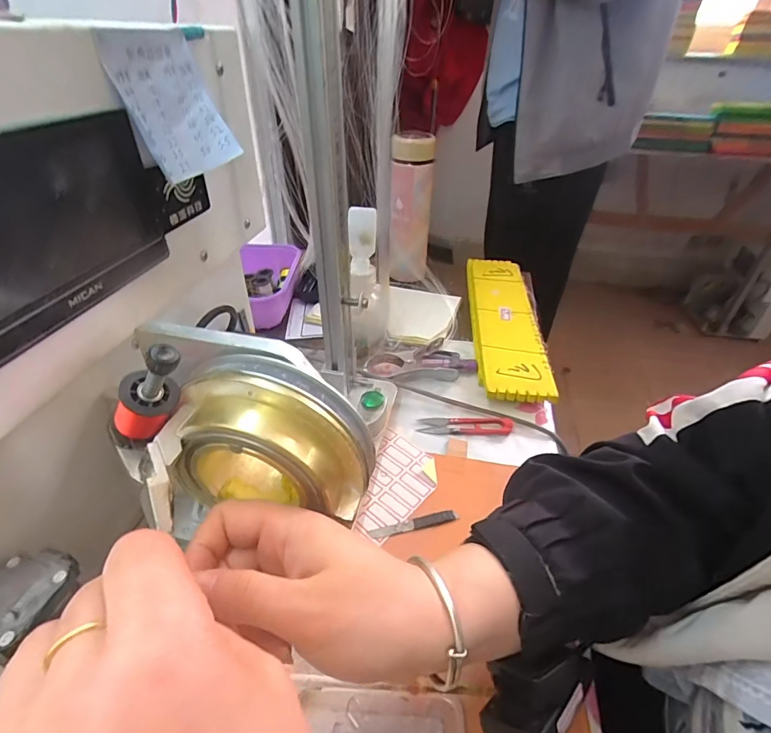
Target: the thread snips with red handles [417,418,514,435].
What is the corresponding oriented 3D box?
[{"bbox_3d":[0.089,0.064,0.465,0.102,0.005,0.024,2,38,1],"label":"thread snips with red handles"}]

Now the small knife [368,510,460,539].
[{"bbox_3d":[0.025,0.139,0.373,0.079,0.006,0.012,-9,40,-13],"label":"small knife"}]

